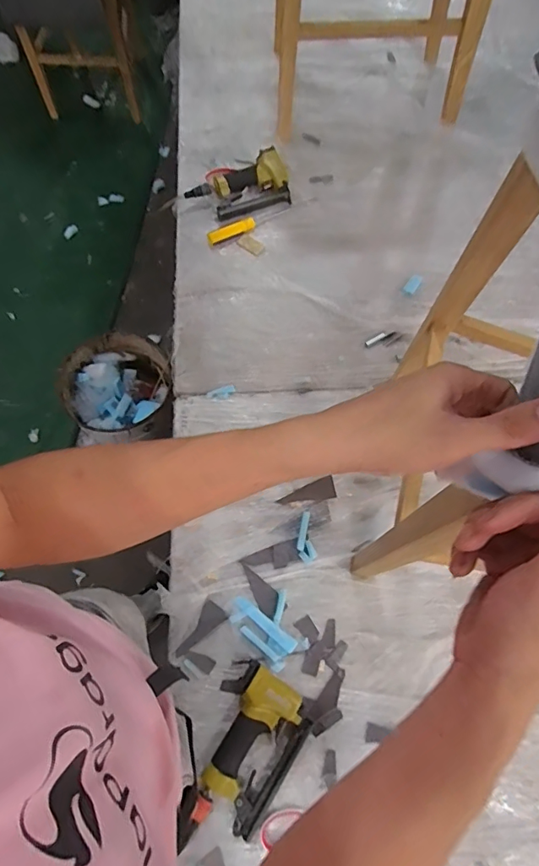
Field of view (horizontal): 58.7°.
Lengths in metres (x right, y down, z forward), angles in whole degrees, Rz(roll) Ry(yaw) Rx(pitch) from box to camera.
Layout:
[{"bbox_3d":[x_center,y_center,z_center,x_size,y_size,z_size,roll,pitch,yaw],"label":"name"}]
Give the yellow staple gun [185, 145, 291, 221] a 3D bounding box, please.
[{"bbox_3d":[-0.068,-0.561,1.098,0.237,0.048,0.125,-23,70,-10],"label":"yellow staple gun"}]

